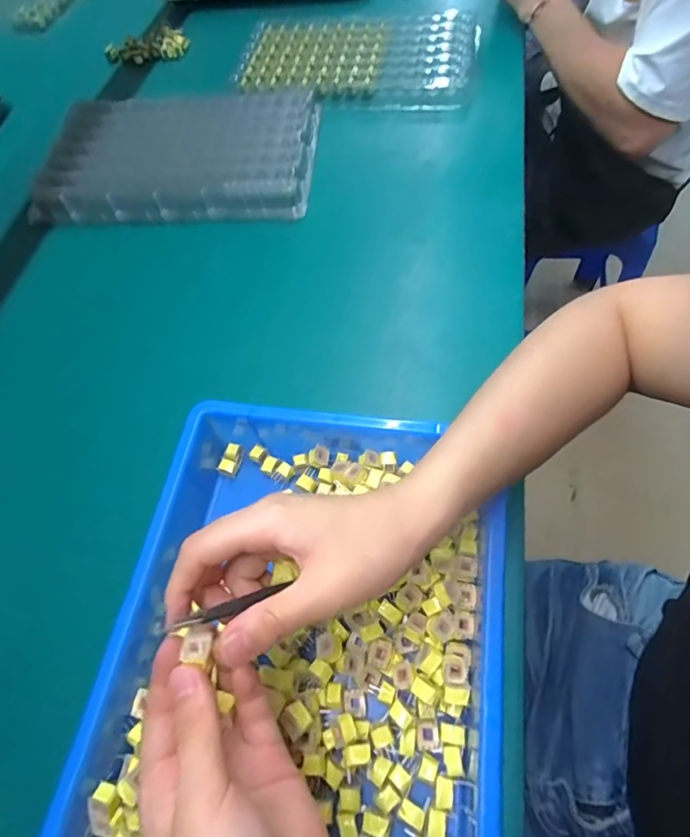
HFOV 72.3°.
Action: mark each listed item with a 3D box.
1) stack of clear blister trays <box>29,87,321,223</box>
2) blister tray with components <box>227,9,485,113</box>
[{"bbox_3d":[-0.214,-0.352,0.622,0.346,0.031,0.220,0,62,5],"label":"stack of clear blister trays"},{"bbox_3d":[0.019,-0.554,0.713,0.348,0.029,0.228,12,65,9],"label":"blister tray with components"}]

